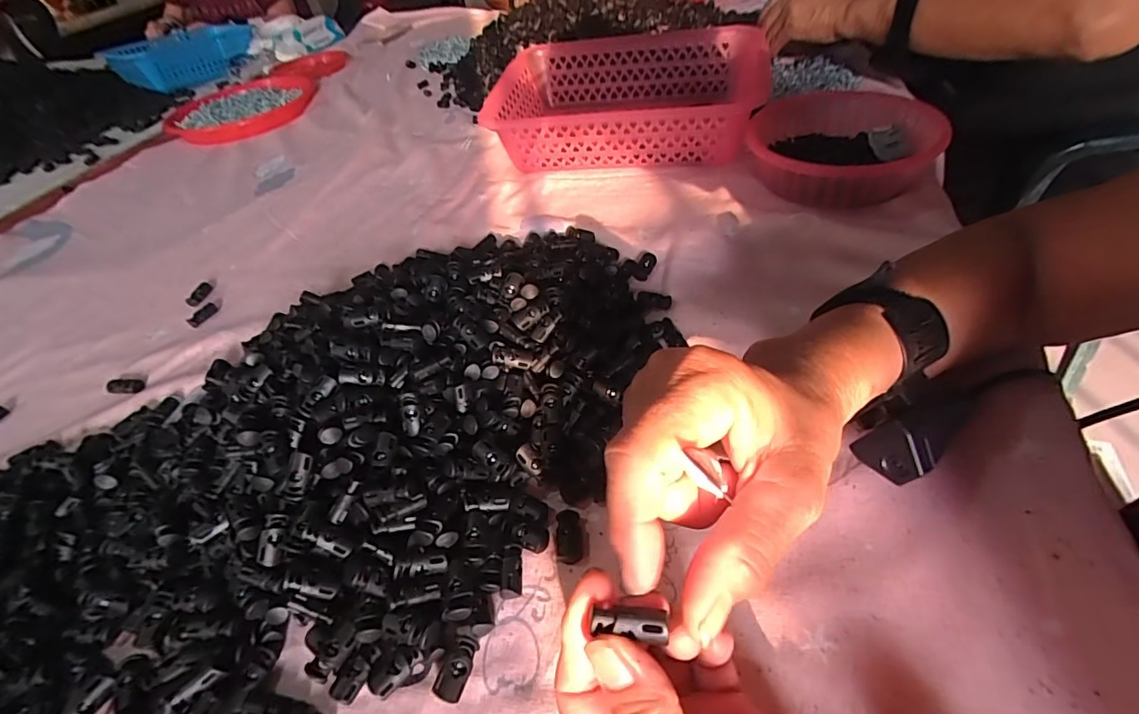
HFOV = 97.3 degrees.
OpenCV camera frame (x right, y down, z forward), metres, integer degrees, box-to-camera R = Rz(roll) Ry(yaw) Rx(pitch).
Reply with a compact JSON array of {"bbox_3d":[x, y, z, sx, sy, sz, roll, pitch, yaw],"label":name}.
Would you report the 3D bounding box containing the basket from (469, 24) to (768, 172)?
[{"bbox_3d":[0.072,-0.304,0.614,0.308,0.098,0.210,2,47,12],"label":"basket"}]

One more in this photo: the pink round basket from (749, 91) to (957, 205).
[{"bbox_3d":[0.266,-0.208,0.497,0.170,0.050,0.159,-4,46,6],"label":"pink round basket"}]

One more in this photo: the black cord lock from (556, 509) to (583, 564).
[{"bbox_3d":[0.000,0.100,0.281,0.014,0.008,0.027,-6,45,5],"label":"black cord lock"}]

